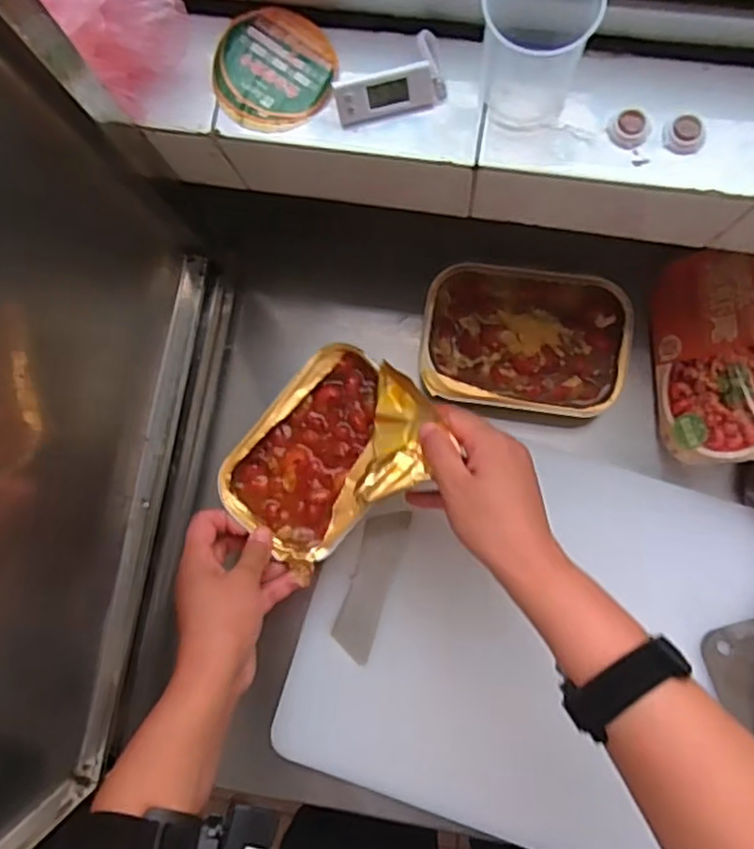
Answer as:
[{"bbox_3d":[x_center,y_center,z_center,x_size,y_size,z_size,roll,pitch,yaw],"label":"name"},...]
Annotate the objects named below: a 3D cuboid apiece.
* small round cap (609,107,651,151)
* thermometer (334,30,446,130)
[{"bbox_3d":[0.134,-0.156,0.360,0.020,0.005,0.020,0,85,5],"label":"small round cap"},{"bbox_3d":[0.006,-0.188,0.368,0.060,0.020,0.035,-13,84,4],"label":"thermometer"}]

